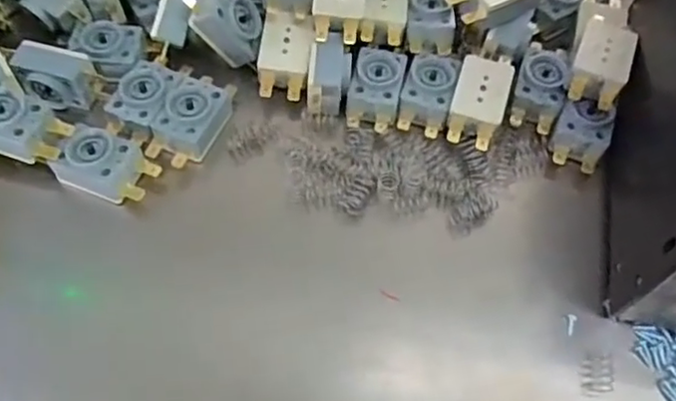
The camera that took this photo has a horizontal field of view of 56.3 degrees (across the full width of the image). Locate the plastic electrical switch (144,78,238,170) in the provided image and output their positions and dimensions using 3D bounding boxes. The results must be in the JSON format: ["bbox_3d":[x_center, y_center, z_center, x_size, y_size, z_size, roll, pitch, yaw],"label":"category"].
[{"bbox_3d":[-0.075,-0.041,0.326,0.028,0.021,0.053,19,63,9],"label":"plastic electrical switch"}]

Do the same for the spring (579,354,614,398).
[{"bbox_3d":[0.113,0.076,0.276,0.011,0.009,0.019,7,62,3],"label":"spring"}]

